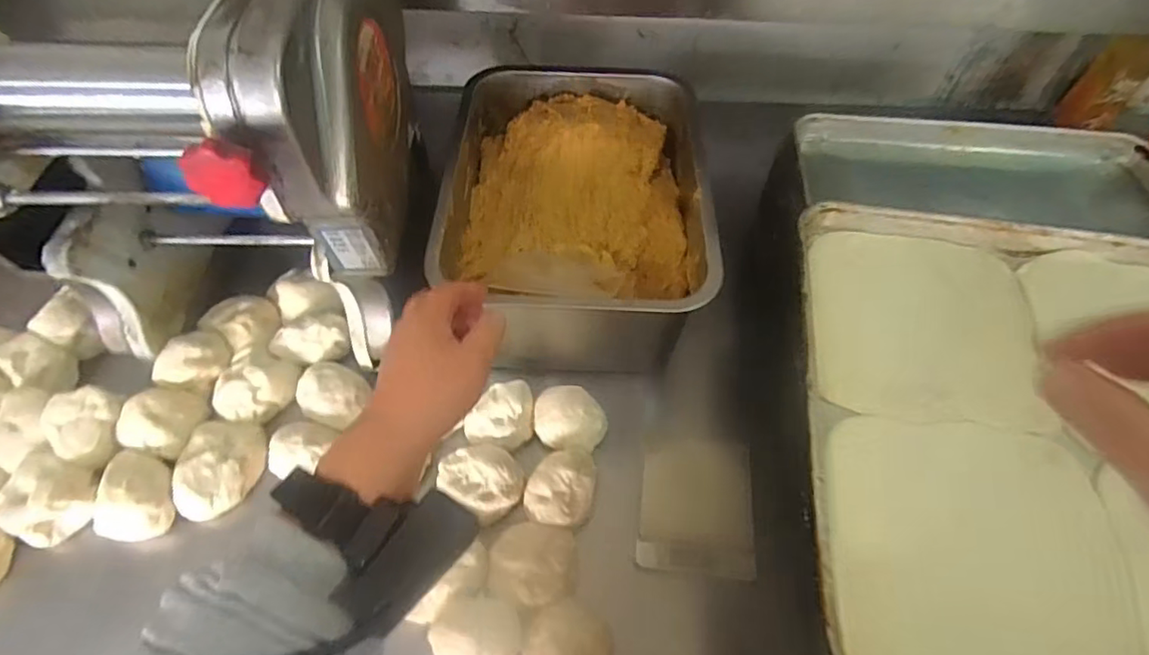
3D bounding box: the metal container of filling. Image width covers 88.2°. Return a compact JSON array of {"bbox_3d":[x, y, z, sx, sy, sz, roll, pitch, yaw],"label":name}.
[{"bbox_3d":[0.002,-0.124,0.653,0.252,0.140,0.342,2,55,0],"label":"metal container of filling"}]

